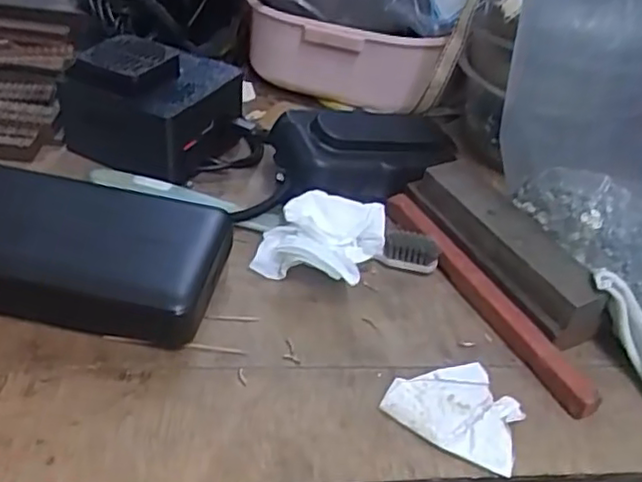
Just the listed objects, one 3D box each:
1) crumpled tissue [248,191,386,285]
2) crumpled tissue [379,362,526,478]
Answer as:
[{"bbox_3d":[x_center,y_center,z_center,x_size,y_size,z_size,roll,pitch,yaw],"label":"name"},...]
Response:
[{"bbox_3d":[0.001,0.001,0.322,0.052,0.024,0.048,21,41,15],"label":"crumpled tissue"},{"bbox_3d":[0.054,0.066,0.268,0.052,0.008,0.040,20,41,14],"label":"crumpled tissue"}]

